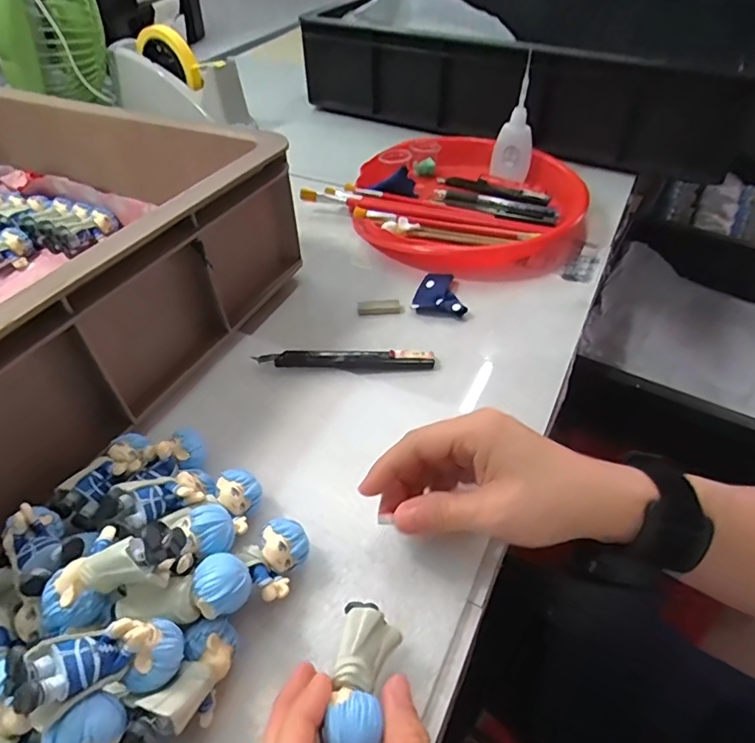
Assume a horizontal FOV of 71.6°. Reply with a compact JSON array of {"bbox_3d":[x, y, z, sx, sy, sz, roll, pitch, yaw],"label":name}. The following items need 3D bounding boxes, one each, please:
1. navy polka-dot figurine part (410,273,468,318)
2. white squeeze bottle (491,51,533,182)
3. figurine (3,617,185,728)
[{"bbox_3d":[0.054,-0.071,0.468,0.045,0.008,0.055,2,45,2],"label":"navy polka-dot figurine part"},{"bbox_3d":[0.157,-0.278,0.584,0.042,0.120,0.027,7,25,3],"label":"white squeeze bottle"},{"bbox_3d":[-0.109,0.114,0.207,0.061,0.022,0.027,5,41,-35],"label":"figurine"}]

